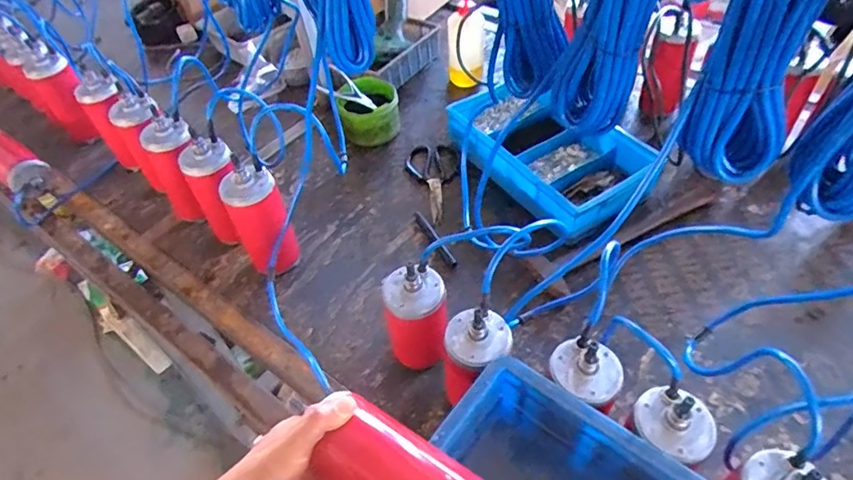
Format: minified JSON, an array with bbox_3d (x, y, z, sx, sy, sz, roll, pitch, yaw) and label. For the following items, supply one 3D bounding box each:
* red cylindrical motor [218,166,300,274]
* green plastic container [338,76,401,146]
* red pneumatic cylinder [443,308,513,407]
[{"bbox_3d":[-0.247,-0.022,0.779,0.080,0.183,0.066,-27,51,-17],"label":"red cylindrical motor"},{"bbox_3d":[-0.111,-0.250,1.020,0.115,0.087,0.114,-10,48,-4],"label":"green plastic container"},{"bbox_3d":[0.057,0.135,0.607,0.077,0.142,0.070,-37,55,-24],"label":"red pneumatic cylinder"}]

